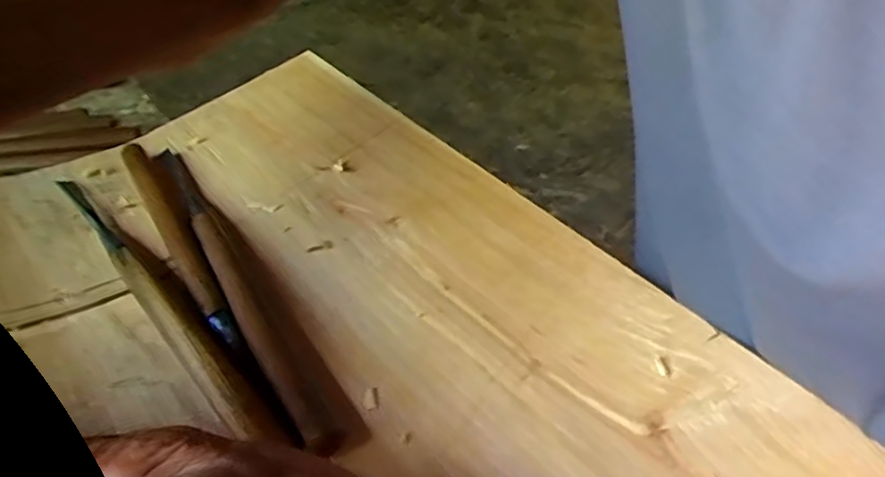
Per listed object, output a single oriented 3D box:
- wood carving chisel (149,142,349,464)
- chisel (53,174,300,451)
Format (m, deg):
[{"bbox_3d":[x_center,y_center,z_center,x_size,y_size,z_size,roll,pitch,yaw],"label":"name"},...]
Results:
[{"bbox_3d":[-0.113,0.010,0.340,0.017,0.019,0.256,-19,44,-26],"label":"wood carving chisel"},{"bbox_3d":[-0.142,0.024,0.324,0.021,0.012,0.234,-26,48,-32],"label":"chisel"}]

